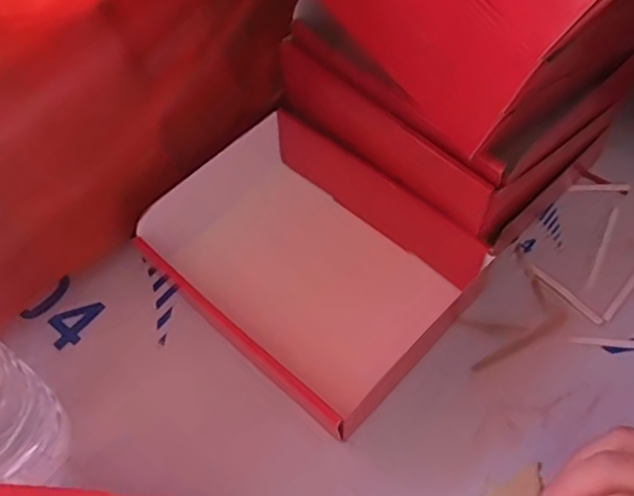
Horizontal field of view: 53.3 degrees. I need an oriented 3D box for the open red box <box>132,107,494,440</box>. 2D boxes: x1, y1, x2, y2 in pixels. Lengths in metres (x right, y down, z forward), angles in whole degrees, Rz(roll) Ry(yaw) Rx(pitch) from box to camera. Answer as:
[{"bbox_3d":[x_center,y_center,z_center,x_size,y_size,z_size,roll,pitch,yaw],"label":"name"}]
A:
[{"bbox_3d":[-0.010,-0.002,0.393,0.197,0.050,0.143,36,66,25],"label":"open red box"}]

